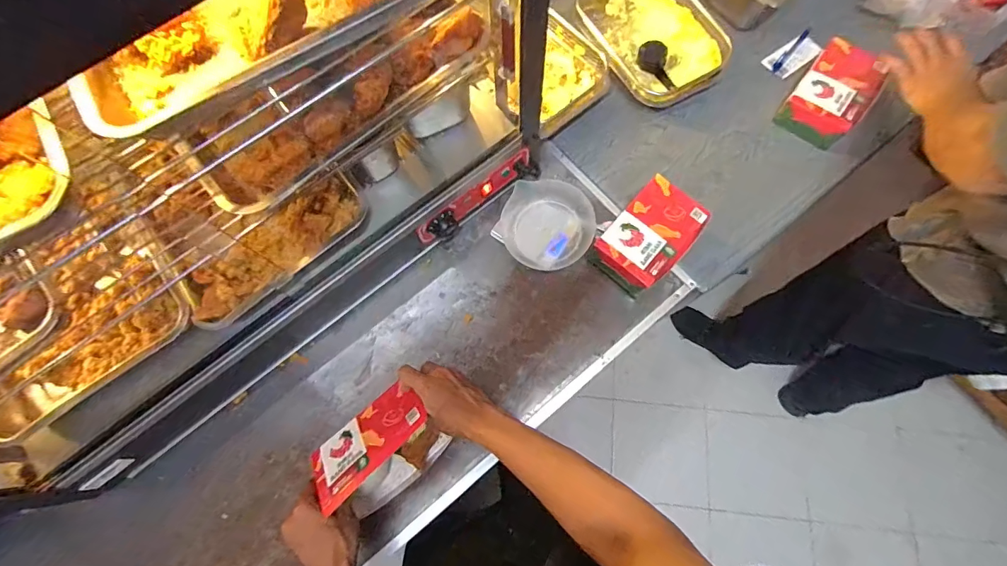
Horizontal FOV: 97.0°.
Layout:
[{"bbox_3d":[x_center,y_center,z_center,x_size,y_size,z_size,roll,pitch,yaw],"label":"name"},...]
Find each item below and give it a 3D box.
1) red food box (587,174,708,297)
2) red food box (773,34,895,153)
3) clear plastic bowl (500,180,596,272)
[{"bbox_3d":[0.240,-0.071,0.746,0.116,0.074,0.182,42,78,13],"label":"red food box"},{"bbox_3d":[0.595,-0.338,0.812,0.118,0.075,0.171,34,76,12],"label":"red food box"},{"bbox_3d":[0.077,-0.105,0.771,0.150,0.068,0.155,0,72,2],"label":"clear plastic bowl"}]

